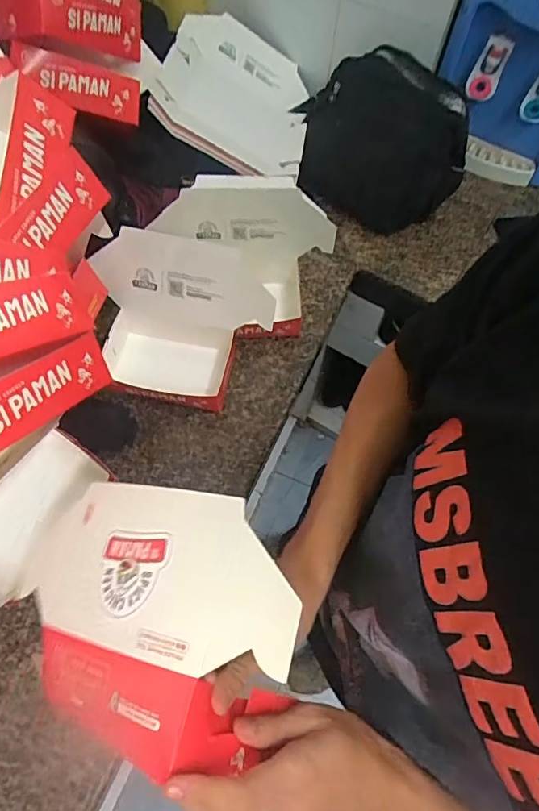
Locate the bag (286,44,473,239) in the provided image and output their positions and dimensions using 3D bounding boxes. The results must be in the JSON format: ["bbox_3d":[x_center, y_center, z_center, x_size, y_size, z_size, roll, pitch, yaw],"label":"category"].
[{"bbox_3d":[0.197,-0.470,0.887,0.283,0.203,0.230,10,66,1],"label":"bag"}]

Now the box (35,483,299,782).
[{"bbox_3d":[-0.092,0.159,0.404,0.266,0.080,0.186,16,71,35],"label":"box"}]

